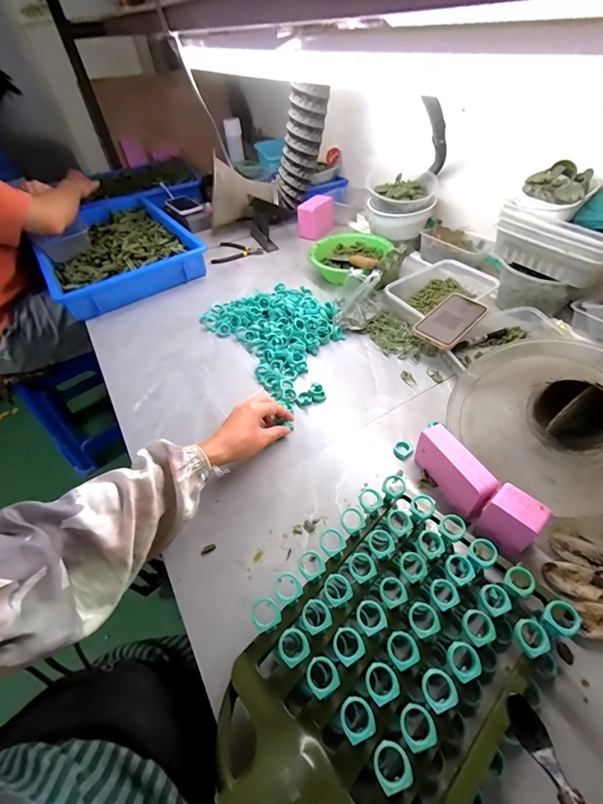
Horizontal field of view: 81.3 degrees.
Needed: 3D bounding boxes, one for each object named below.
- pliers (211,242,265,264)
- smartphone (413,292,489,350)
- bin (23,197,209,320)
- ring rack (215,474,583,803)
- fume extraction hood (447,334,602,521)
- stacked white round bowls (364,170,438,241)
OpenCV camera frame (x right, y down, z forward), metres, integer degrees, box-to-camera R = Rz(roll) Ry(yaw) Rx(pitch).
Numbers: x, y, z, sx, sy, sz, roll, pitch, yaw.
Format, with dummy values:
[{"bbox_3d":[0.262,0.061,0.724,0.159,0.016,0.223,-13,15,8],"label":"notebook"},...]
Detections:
[{"bbox_3d":[-0.180,-0.435,1.018,0.137,0.019,0.127,2,47,6],"label":"pliers"},{"bbox_3d":[0.277,-0.153,0.647,0.160,0.012,0.077,-38,66,-26],"label":"smartphone"},{"bbox_3d":[-0.549,-0.466,1.025,0.390,0.084,0.590,-28,51,-20],"label":"bin"},{"bbox_3d":[0.082,0.247,0.336,0.238,0.065,0.326,33,57,30],"label":"ring rack"},{"bbox_3d":[0.313,0.015,0.419,0.158,0.157,0.200,-28,51,-20],"label":"fume extraction hood"},{"bbox_3d":[0.252,-0.503,0.883,0.156,0.116,0.145,-3,48,4],"label":"stacked white round bowls"}]

